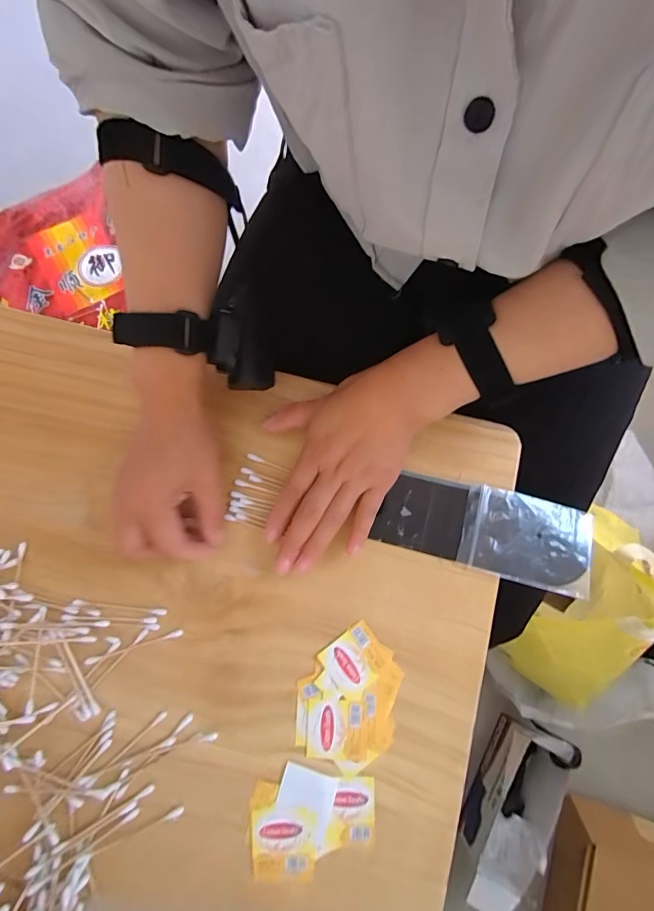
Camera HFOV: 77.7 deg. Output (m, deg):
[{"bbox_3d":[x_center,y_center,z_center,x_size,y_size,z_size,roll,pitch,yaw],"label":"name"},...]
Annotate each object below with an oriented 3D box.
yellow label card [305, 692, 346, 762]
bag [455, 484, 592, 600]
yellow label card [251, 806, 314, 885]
[{"bbox_3d":[-0.001,0.196,0.292,0.029,0.004,0.041,3,76,1],"label":"yellow label card"},{"bbox_3d":[0.158,0.064,0.317,0.100,0.006,0.067,15,77,4],"label":"bag"},{"bbox_3d":[-0.031,0.269,0.281,0.042,0.004,0.043,2,81,0],"label":"yellow label card"}]

